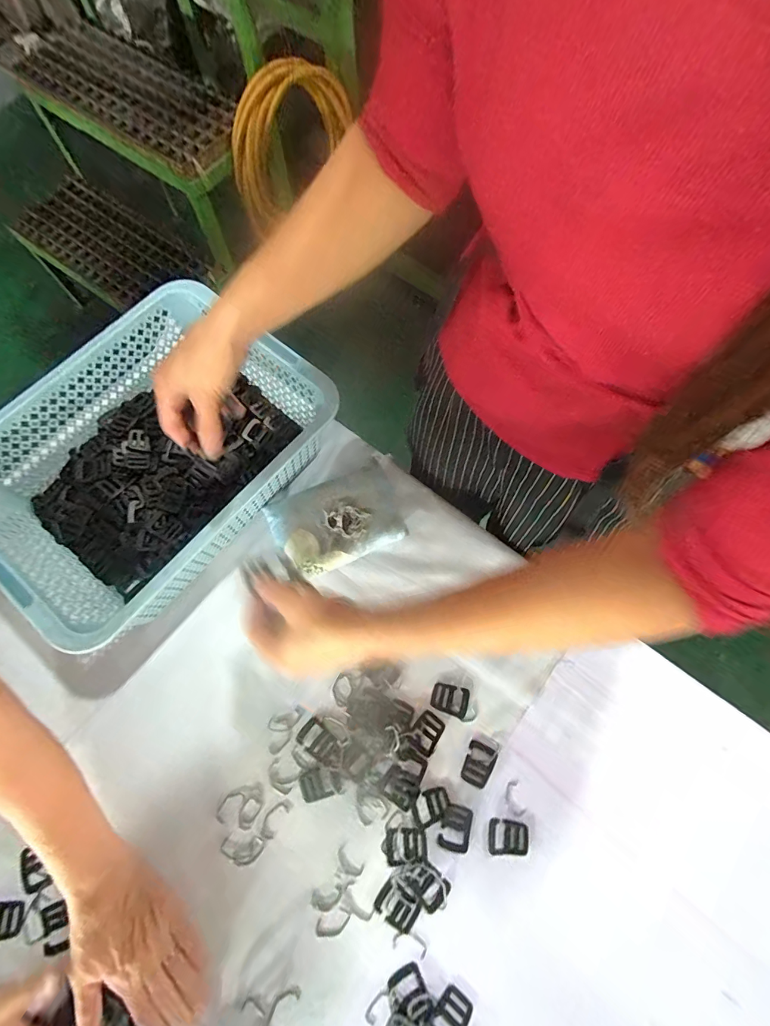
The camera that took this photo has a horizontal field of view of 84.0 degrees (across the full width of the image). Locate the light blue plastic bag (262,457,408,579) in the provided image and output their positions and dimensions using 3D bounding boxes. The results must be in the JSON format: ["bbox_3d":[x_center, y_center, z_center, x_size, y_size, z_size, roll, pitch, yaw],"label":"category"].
[{"bbox_3d":[-0.061,0.005,0.560,0.158,0.037,0.126,-24,72,-9],"label":"light blue plastic bag"}]

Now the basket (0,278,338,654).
[{"bbox_3d":[-0.280,-0.058,0.532,0.288,0.133,0.379,37,73,12],"label":"basket"}]

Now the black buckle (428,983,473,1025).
[{"bbox_3d":[0.063,0.483,0.409,0.031,0.004,0.045,35,73,11],"label":"black buckle"}]

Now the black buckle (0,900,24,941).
[{"bbox_3d":[-0.387,0.410,0.429,0.041,0.009,0.030,-2,70,-1],"label":"black buckle"}]

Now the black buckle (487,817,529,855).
[{"bbox_3d":[0.131,0.347,0.458,0.043,0.004,0.032,4,70,1],"label":"black buckle"}]

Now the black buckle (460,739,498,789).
[{"bbox_3d":[0.105,0.282,0.480,0.031,0.004,0.042,26,71,8],"label":"black buckle"}]

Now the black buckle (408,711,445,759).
[{"bbox_3d":[0.048,0.251,0.487,0.033,0.004,0.041,39,74,12],"label":"black buckle"}]

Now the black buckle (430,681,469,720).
[{"bbox_3d":[0.075,0.217,0.496,0.041,0.004,0.032,16,70,5],"label":"black buckle"}]

